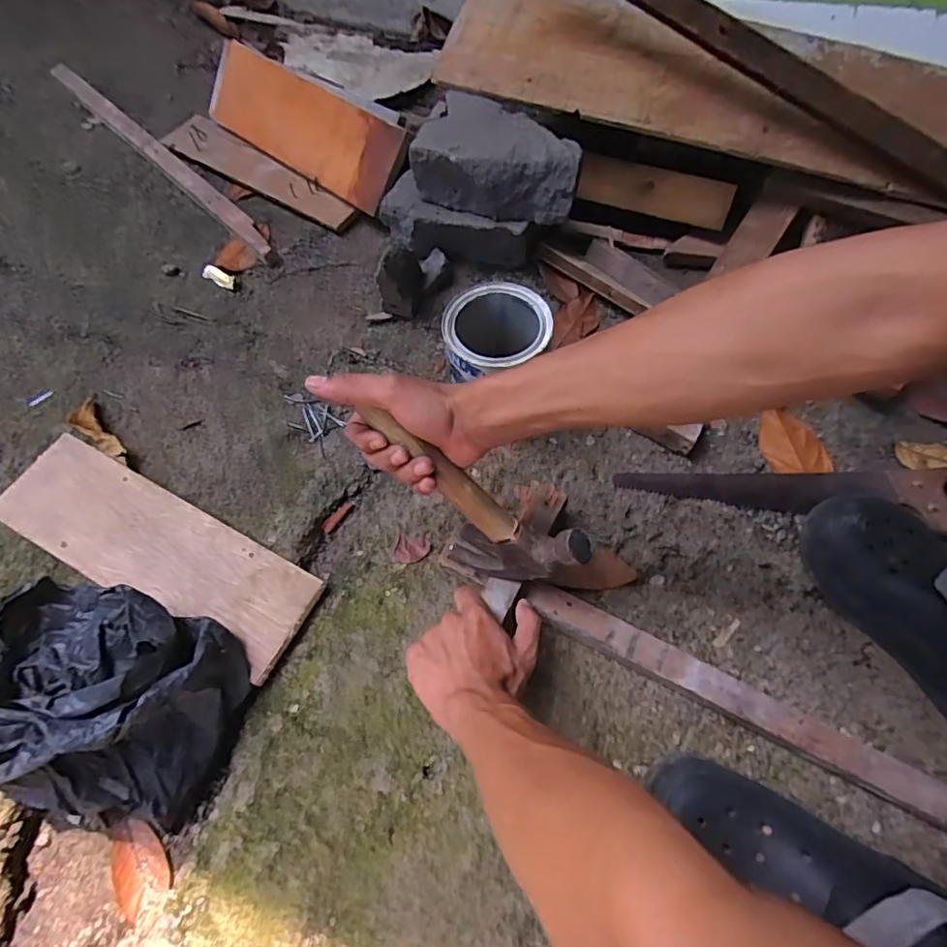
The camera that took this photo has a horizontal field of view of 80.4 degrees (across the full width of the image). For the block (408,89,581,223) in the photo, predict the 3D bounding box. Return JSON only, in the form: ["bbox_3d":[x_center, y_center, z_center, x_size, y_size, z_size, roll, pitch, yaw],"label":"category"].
[{"bbox_3d":[0.037,-0.383,0.686,0.194,0.072,0.118,18,65,8],"label":"block"}]

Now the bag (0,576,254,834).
[{"bbox_3d":[-0.336,0.202,0.489,0.224,0.129,0.194,17,66,8],"label":"bag"}]

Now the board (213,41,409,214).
[{"bbox_3d":[-0.249,-0.501,0.801,0.365,0.120,0.018,34,30,17],"label":"board"}]

